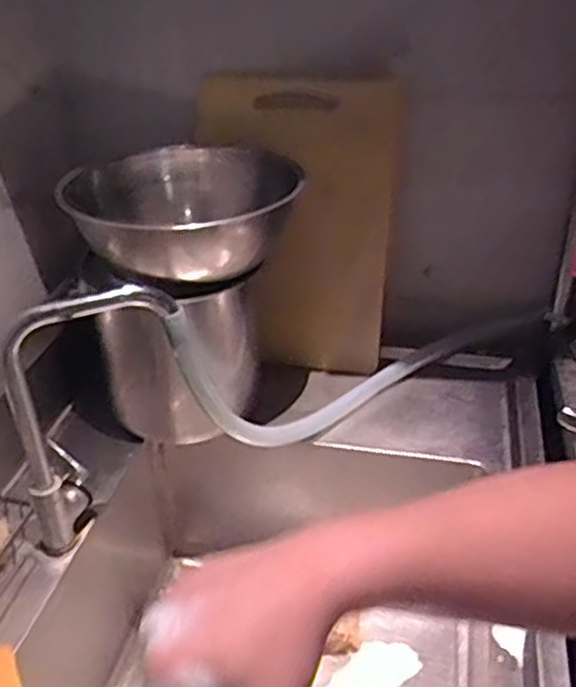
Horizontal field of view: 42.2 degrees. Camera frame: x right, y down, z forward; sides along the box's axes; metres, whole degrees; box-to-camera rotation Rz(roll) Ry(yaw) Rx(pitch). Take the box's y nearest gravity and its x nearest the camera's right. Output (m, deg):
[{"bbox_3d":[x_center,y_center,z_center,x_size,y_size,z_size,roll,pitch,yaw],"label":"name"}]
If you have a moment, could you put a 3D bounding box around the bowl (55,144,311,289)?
[{"bbox_3d":[-0.149,-0.194,1.076,0.296,0.118,0.296,-2,32,1],"label":"bowl"}]

